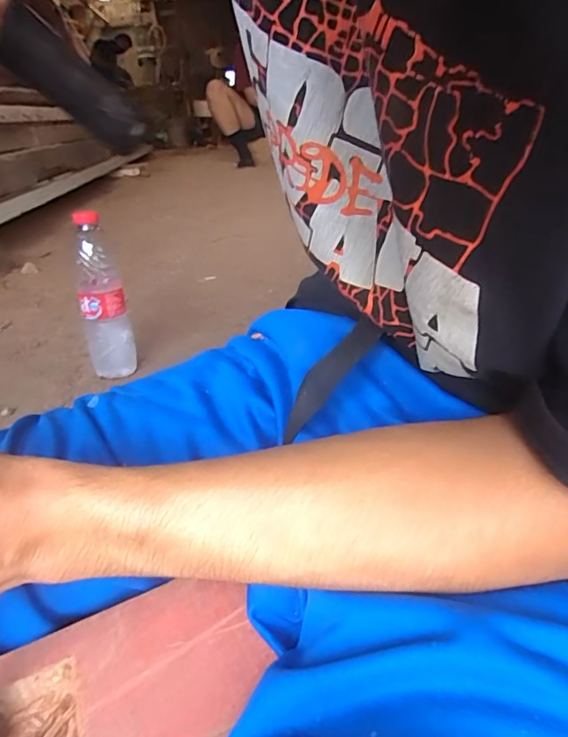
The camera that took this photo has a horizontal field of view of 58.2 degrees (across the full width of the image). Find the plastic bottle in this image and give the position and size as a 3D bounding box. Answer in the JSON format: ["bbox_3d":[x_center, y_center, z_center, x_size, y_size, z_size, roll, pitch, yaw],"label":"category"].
[{"bbox_3d":[-0.254,-0.094,0.707,0.062,0.222,0.052,-15,28,-22],"label":"plastic bottle"}]

